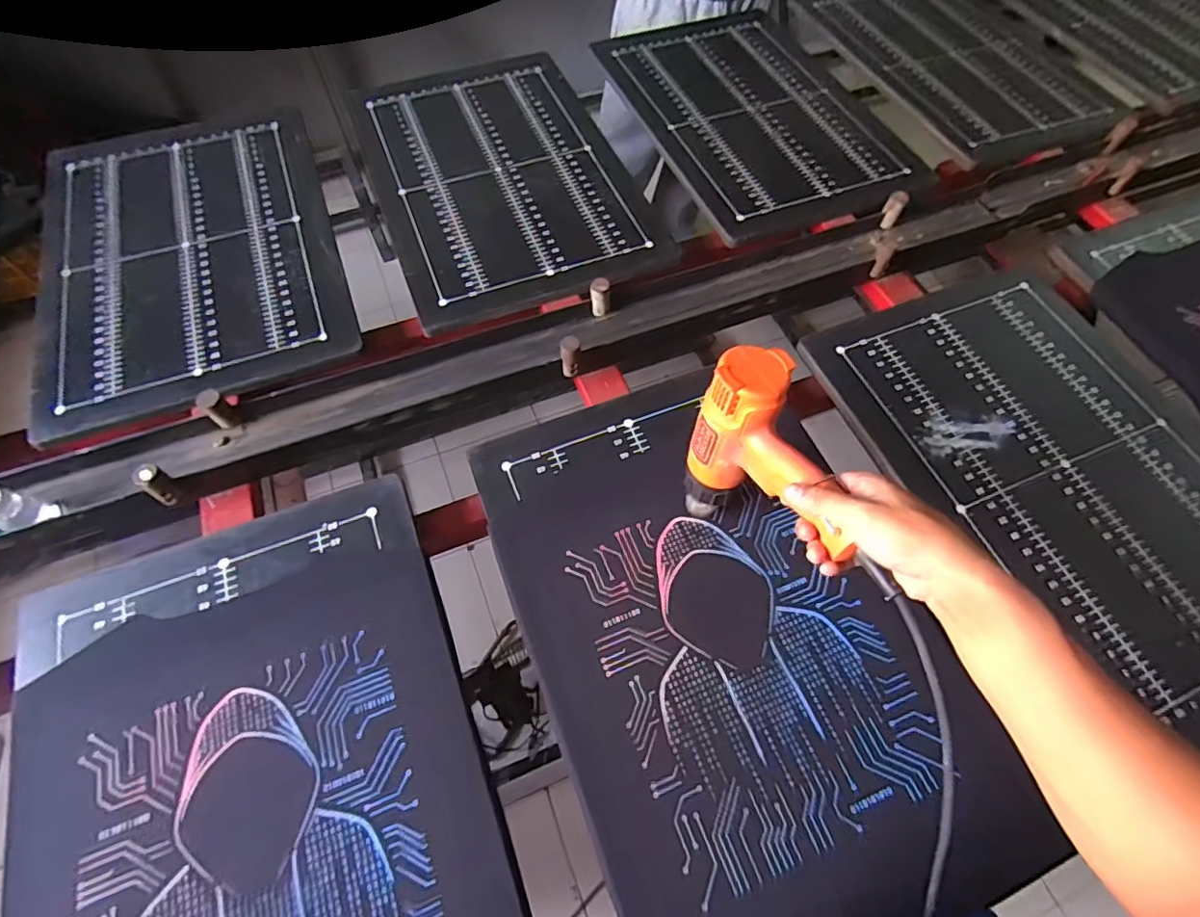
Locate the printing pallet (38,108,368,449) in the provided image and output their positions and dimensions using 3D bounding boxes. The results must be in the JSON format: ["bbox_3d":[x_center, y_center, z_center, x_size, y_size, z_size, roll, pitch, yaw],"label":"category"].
[{"bbox_3d":[-0.619,-0.327,0.832,0.396,0.015,0.600,-20,64,-12],"label":"printing pallet"}]

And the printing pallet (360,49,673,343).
[{"bbox_3d":[-0.170,-0.492,0.930,0.394,0.015,0.621,-19,63,-12],"label":"printing pallet"}]

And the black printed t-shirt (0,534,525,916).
[{"bbox_3d":[-0.290,0.353,0.470,0.390,0.014,0.496,-19,63,-12],"label":"black printed t-shirt"}]

